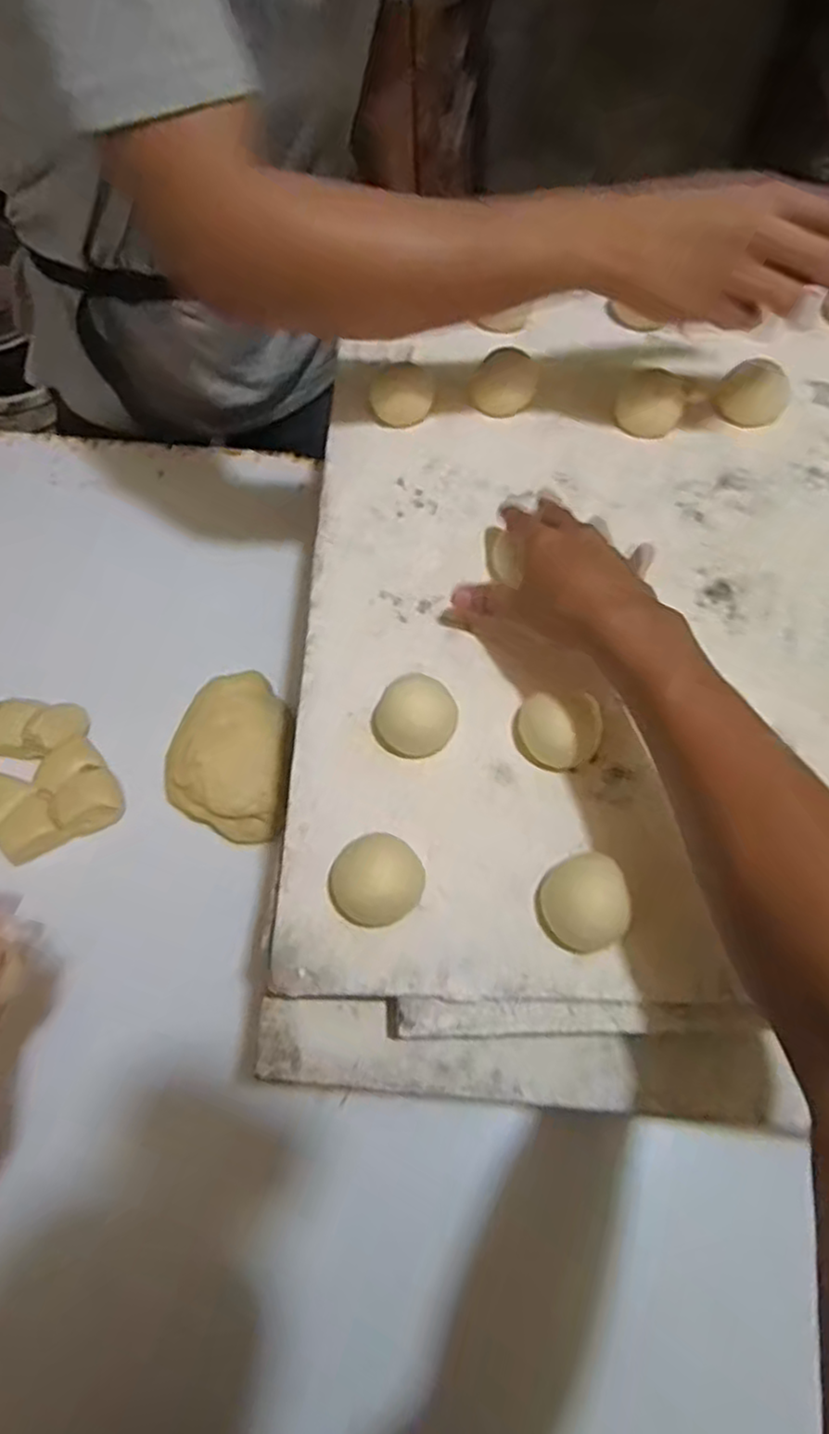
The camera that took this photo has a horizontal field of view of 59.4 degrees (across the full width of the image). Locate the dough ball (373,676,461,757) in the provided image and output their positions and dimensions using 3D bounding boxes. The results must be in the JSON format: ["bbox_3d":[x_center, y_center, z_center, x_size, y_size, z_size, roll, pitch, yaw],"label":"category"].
[{"bbox_3d":[0.001,0.002,0.434,0.043,0.034,0.044,-1,64,3],"label":"dough ball"}]

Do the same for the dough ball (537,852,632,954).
[{"bbox_3d":[0.088,0.099,0.384,0.043,0.028,0.048,-8,63,-1],"label":"dough ball"}]

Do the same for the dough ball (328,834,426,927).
[{"bbox_3d":[-0.021,0.089,0.396,0.048,0.026,0.045,-1,64,3],"label":"dough ball"}]

